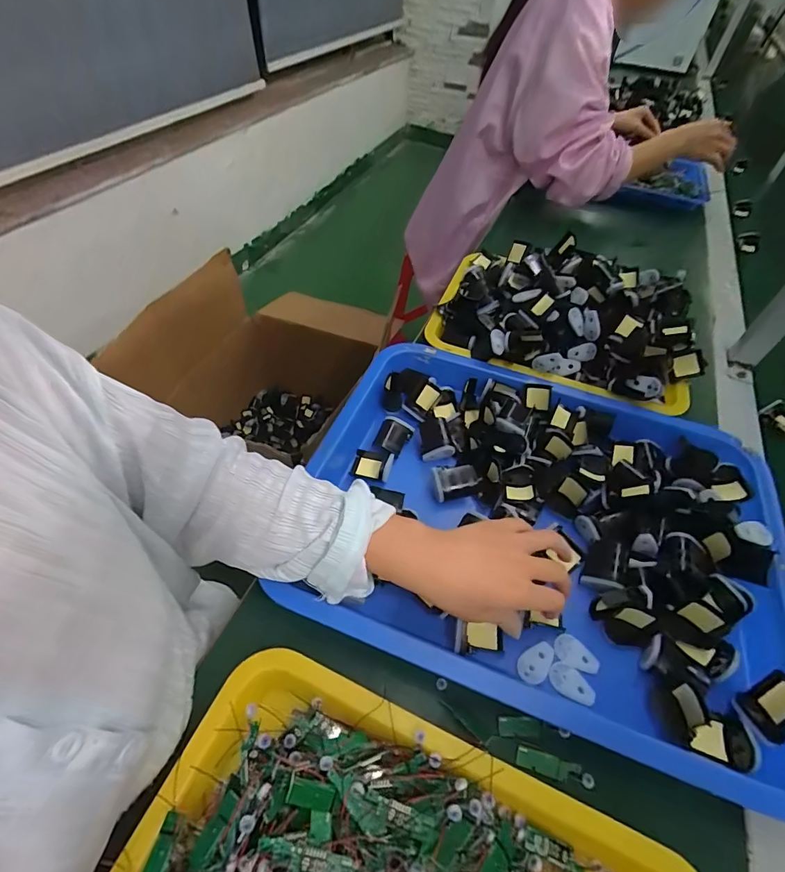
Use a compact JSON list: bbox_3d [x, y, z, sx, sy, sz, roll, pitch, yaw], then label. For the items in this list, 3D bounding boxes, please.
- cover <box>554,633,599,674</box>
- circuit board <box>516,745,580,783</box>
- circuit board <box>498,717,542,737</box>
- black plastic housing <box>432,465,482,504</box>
[{"bbox_3d":[0.150,0.177,0.345,0.035,0.004,0.022,22,53,13],"label":"cover"},{"bbox_3d":[0.110,0.234,0.300,0.043,0.006,0.013,15,52,8],"label":"circuit board"},{"bbox_3d":[0.095,0.217,0.316,0.032,0.004,0.012,2,51,-2],"label":"circuit board"},{"bbox_3d":[0.066,0.048,0.430,0.045,0.025,0.033,-10,53,-11],"label":"black plastic housing"}]

